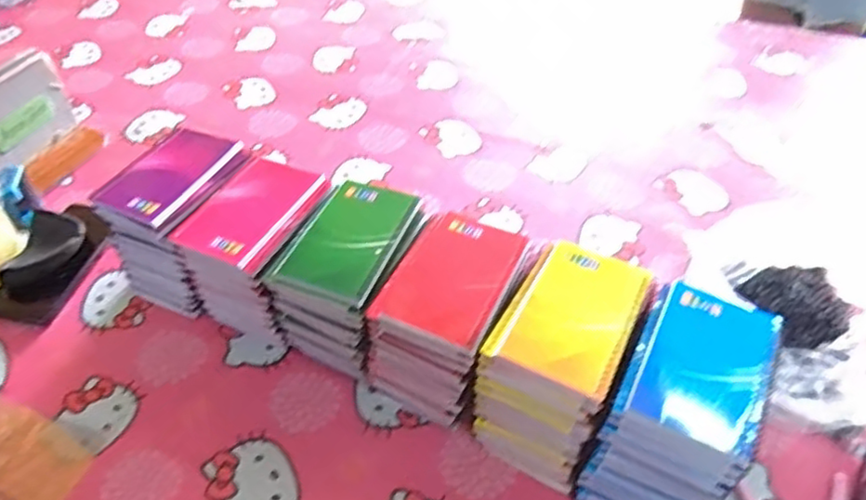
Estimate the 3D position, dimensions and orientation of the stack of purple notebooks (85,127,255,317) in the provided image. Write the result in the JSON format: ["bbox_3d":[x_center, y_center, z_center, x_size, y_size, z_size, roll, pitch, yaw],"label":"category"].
[{"bbox_3d":[-0.259,-0.030,0.677,0.108,0.134,0.143,20,52,18],"label":"stack of purple notebooks"}]

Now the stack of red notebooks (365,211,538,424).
[{"bbox_3d":[0.020,0.067,0.585,0.102,0.135,0.141,22,51,20],"label":"stack of red notebooks"}]

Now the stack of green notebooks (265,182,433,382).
[{"bbox_3d":[-0.074,0.032,0.617,0.104,0.137,0.137,20,52,18],"label":"stack of green notebooks"}]

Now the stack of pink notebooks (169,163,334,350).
[{"bbox_3d":[-0.168,0.003,0.646,0.101,0.131,0.133,20,52,18],"label":"stack of pink notebooks"}]

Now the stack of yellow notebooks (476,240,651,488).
[{"bbox_3d":[0.108,0.098,0.546,0.094,0.146,0.140,23,51,20],"label":"stack of yellow notebooks"}]

